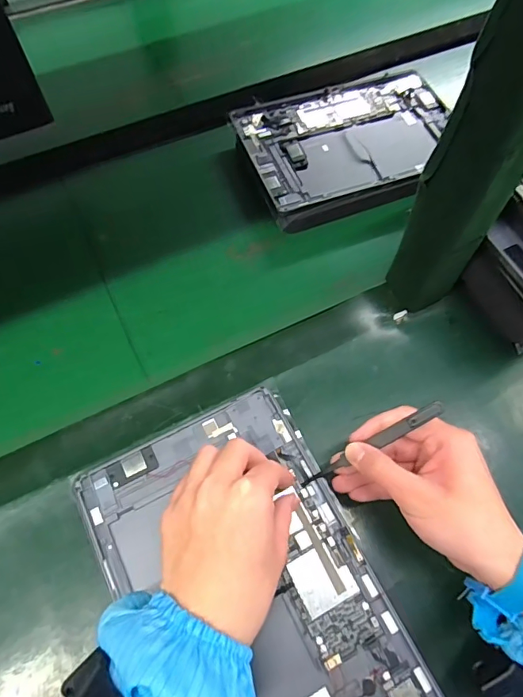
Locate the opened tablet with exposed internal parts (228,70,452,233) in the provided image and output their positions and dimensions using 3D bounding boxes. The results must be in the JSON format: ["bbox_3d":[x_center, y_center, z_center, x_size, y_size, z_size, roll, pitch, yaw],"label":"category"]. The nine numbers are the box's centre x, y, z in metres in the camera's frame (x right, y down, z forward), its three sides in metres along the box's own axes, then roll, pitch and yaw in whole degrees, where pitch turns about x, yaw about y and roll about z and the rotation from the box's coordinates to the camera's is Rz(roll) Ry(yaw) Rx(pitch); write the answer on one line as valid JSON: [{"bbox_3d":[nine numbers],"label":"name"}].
[{"bbox_3d":[0.106,-0.237,0.537,0.248,0.025,0.193,-14,65,-8],"label":"opened tablet with exposed internal parts"}]

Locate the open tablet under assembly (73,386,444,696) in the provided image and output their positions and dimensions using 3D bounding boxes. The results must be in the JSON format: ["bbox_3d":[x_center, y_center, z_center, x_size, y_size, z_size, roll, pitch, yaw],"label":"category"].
[{"bbox_3d":[-0.008,0.168,0.319,0.168,0.017,0.255,-25,67,-13],"label":"open tablet under assembly"}]

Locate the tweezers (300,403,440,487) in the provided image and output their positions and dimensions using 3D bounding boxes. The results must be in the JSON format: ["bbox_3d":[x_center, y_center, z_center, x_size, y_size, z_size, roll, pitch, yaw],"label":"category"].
[{"bbox_3d":[0.078,0.072,0.331,0.119,0.009,0.009,-36,65,18],"label":"tweezers"}]

